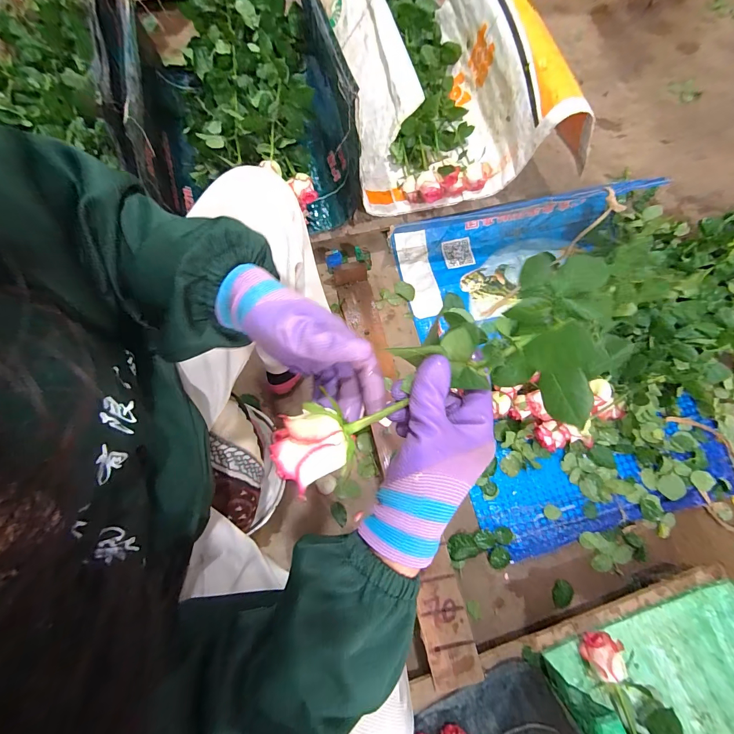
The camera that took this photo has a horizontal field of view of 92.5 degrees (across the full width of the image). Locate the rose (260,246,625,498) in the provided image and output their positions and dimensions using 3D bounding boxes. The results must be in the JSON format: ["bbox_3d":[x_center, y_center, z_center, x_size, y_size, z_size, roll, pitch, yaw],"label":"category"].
[{"bbox_3d":[0.082,0.008,0.278,0.315,0.069,0.130,-24,75,-16],"label":"rose"}]

